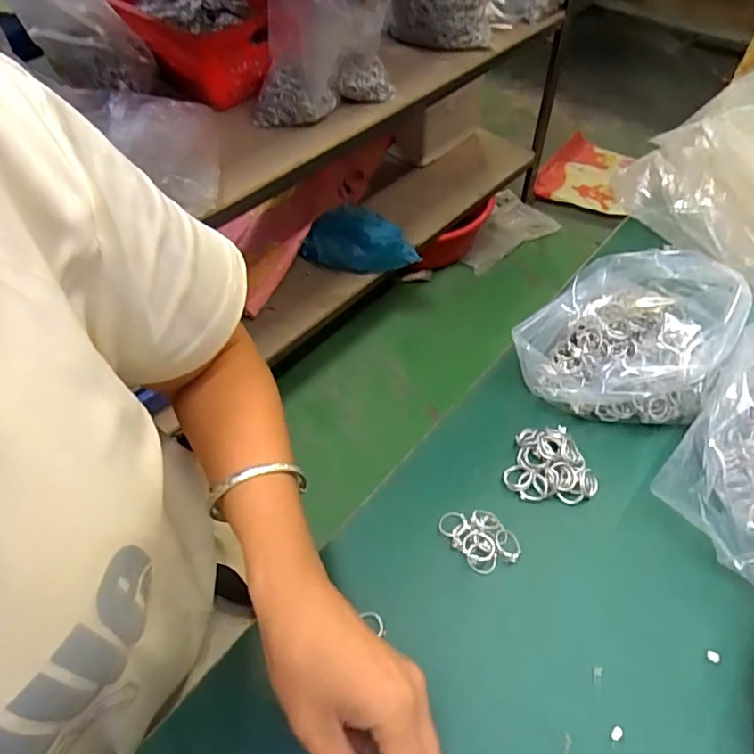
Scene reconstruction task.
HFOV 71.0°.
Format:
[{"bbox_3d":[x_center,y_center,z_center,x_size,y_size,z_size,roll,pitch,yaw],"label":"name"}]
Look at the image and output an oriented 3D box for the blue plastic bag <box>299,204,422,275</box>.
[{"bbox_3d":[-0.035,-0.327,1.272,0.264,0.112,0.140,20,56,17],"label":"blue plastic bag"}]

